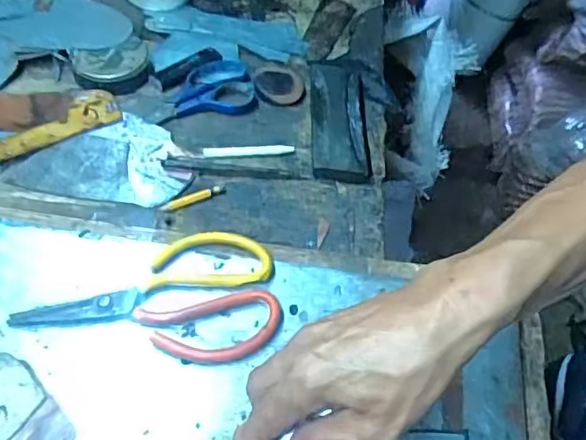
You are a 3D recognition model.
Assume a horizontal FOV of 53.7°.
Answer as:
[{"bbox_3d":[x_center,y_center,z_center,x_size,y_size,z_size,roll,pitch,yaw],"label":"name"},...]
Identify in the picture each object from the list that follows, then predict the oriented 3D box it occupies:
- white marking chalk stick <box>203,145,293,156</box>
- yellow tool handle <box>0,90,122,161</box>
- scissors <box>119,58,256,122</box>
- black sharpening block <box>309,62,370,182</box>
[{"bbox_3d":[-0.042,-0.066,0.553,0.086,0.005,0.012,-3,52,-12],"label":"white marking chalk stick"},{"bbox_3d":[-0.223,-0.092,0.545,0.117,0.008,0.047,-22,58,-24],"label":"yellow tool handle"},{"bbox_3d":[-0.105,-0.128,0.587,0.133,0.010,0.073,-14,55,-19],"label":"scissors"},{"bbox_3d":[0.046,-0.105,0.585,0.054,0.019,0.159,4,51,-6],"label":"black sharpening block"}]

